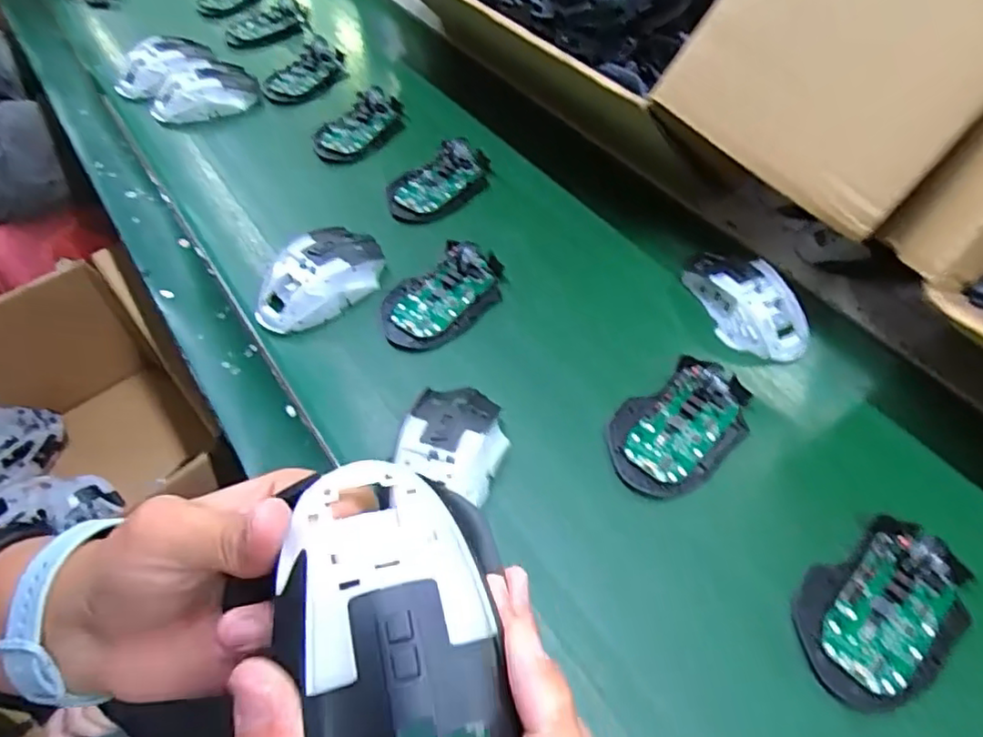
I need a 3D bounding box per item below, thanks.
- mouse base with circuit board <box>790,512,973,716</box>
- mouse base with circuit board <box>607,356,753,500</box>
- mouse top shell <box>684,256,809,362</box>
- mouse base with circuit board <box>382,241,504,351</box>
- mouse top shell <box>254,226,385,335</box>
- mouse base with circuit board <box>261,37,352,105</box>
[{"bbox_3d":[0.227,0.137,0.359,0.106,0.030,0.071,-27,58,-17],"label":"mouse base with circuit board"},{"bbox_3d":[0.129,0.039,0.434,0.107,0.031,0.072,-37,61,-22],"label":"mouse base with circuit board"},{"bbox_3d":[0.204,-0.055,0.496,0.062,0.034,0.107,-17,55,-10],"label":"mouse top shell"},{"bbox_3d":[-0.039,-0.061,0.509,0.112,0.022,0.065,-37,61,-22],"label":"mouse base with circuit board"},{"bbox_3d":[-0.141,-0.075,0.511,0.109,0.031,0.065,-39,62,-23],"label":"mouse top shell"},{"bbox_3d":[-0.215,-0.347,0.740,0.066,0.023,0.100,18,57,15],"label":"mouse base with circuit board"}]

